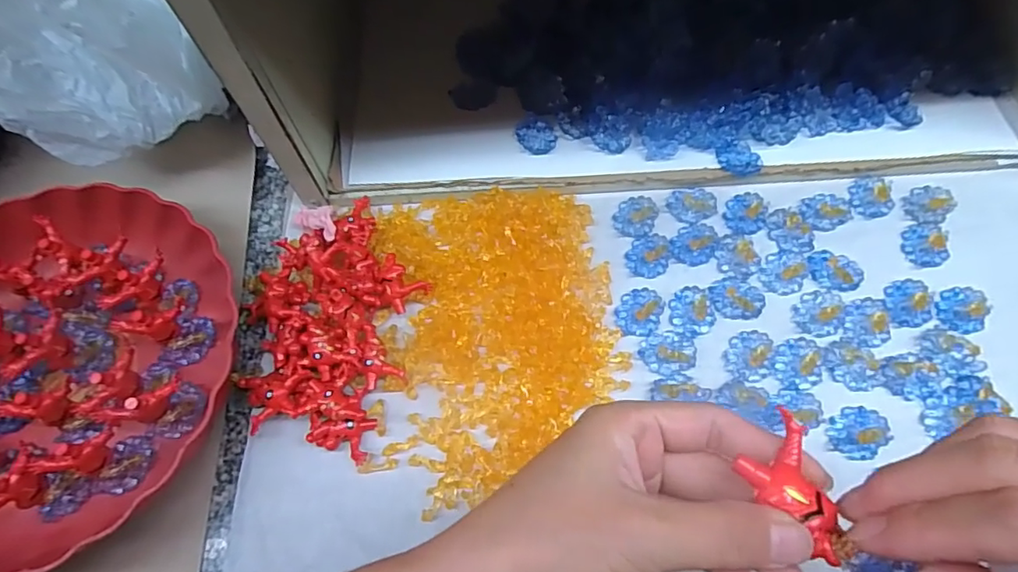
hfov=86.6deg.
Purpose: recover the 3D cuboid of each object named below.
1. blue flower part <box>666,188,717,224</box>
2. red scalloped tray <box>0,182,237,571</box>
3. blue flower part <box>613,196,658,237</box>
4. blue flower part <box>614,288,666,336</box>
[{"bbox_3d":[0.140,-0.062,0.413,0.037,0.004,0.029,-11,69,-3],"label":"blue flower part"},{"bbox_3d":[-0.288,0.052,0.341,0.225,0.062,0.242,16,70,7],"label":"red scalloped tray"},{"bbox_3d":[0.097,-0.054,0.412,0.030,0.005,0.033,0,69,1],"label":"blue flower part"},{"bbox_3d":[0.092,0.016,0.376,0.030,0.012,0.037,27,72,11],"label":"blue flower part"}]

